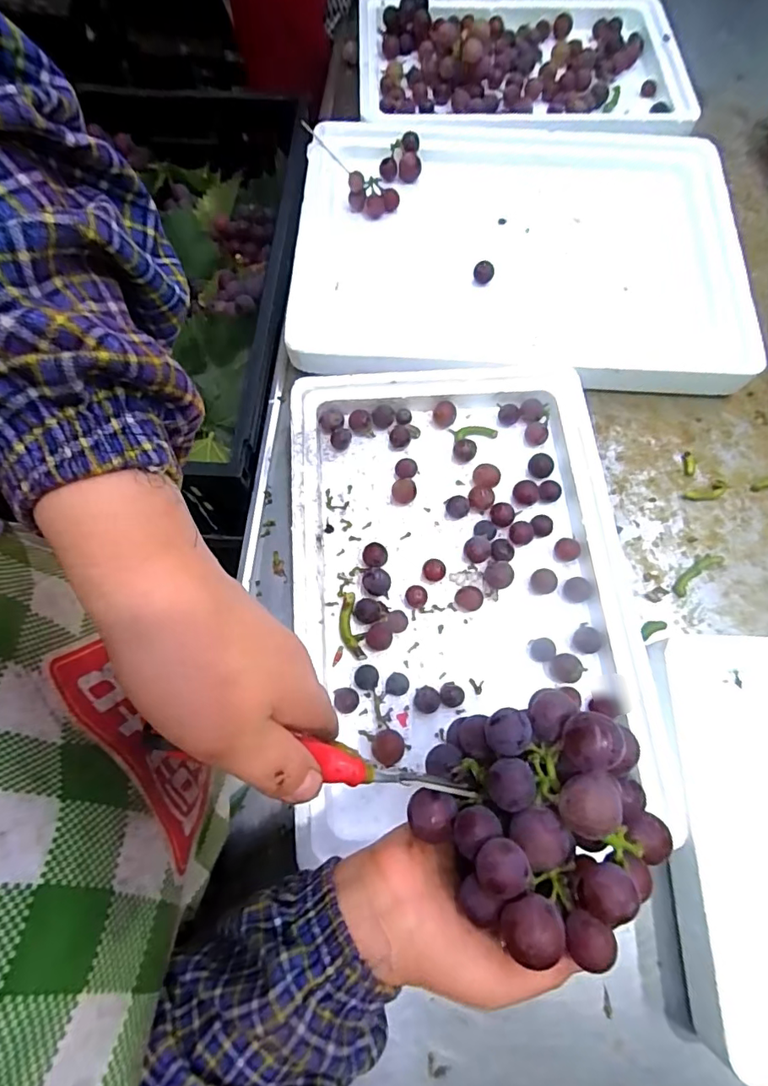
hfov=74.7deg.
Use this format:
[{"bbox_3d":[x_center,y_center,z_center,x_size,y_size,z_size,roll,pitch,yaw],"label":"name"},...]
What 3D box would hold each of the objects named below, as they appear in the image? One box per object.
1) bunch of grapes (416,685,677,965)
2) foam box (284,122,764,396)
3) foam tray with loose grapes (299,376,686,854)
[{"bbox_3d":[0.090,0.142,0.260,0.128,0.065,0.112,27,72,7],"label":"bunch of grapes"},{"bbox_3d":[0.170,-0.352,0.616,0.540,0.061,0.391,4,71,1],"label":"foam box"},{"bbox_3d":[0.075,0.028,0.471,0.304,0.044,0.416,-4,71,-2],"label":"foam tray with loose grapes"}]

